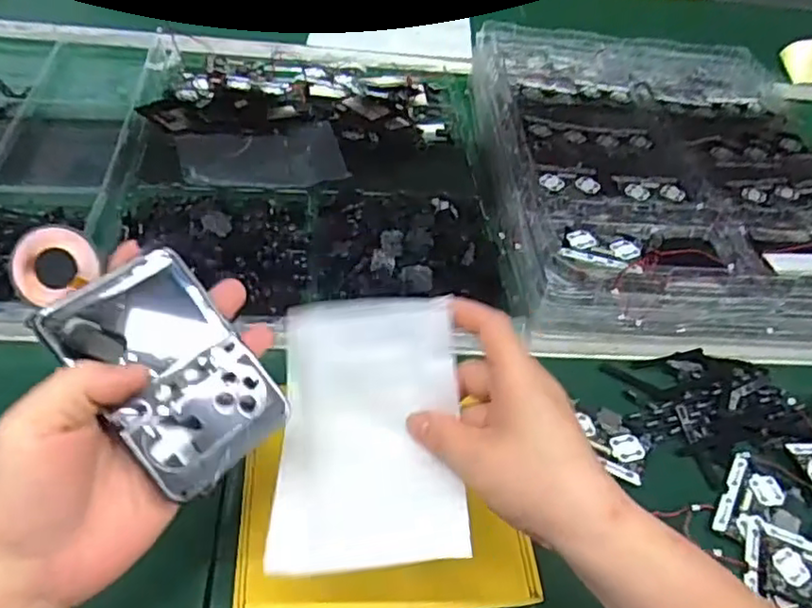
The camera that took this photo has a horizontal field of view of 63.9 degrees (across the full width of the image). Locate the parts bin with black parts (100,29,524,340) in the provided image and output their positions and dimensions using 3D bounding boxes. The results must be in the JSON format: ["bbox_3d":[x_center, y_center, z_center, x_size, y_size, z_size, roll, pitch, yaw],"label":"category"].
[{"bbox_3d":[-0.096,-0.144,0.625,0.350,0.045,0.420,3,46,-6],"label":"parts bin with black parts"}]

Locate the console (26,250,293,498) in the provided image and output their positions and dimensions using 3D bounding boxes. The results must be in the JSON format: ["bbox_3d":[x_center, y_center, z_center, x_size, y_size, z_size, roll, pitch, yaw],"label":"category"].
[{"bbox_3d":[-0.107,0.030,0.302,0.068,0.012,0.105,-39,96,-31],"label":"console"}]

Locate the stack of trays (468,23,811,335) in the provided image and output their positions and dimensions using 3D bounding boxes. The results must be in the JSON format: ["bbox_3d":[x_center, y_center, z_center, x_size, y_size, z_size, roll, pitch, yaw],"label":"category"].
[{"bbox_3d":[0.251,-0.150,0.649,0.346,0.054,0.442,2,46,-6],"label":"stack of trays"}]

